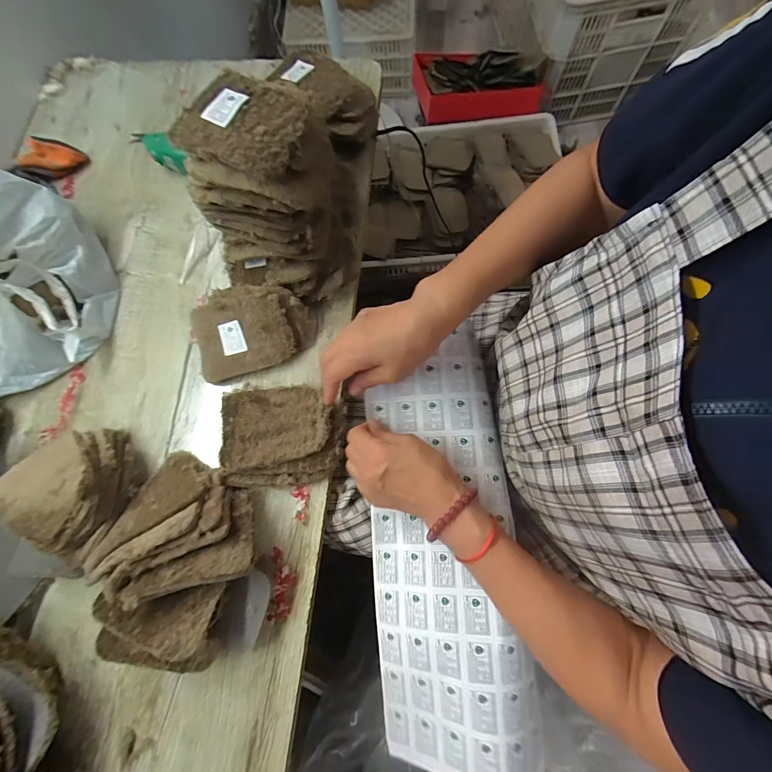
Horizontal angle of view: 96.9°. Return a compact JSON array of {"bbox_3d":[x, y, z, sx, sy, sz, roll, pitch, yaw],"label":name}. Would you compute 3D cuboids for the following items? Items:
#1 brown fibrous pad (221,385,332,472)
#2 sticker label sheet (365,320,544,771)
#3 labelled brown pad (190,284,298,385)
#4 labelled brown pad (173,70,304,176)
[{"bbox_3d":[-0.130,0.044,0.402,0.127,0.015,0.091,-7,76,-1],"label":"brown fibrous pad"},{"bbox_3d":[0.055,0.161,0.359,0.147,0.028,0.428,-7,81,13],"label":"sticker label sheet"},{"bbox_3d":[-0.181,-0.068,0.434,0.133,0.013,0.109,-11,97,8],"label":"labelled brown pad"},{"bbox_3d":[-0.138,-0.252,0.324,0.115,0.013,0.098,24,78,6],"label":"labelled brown pad"}]

